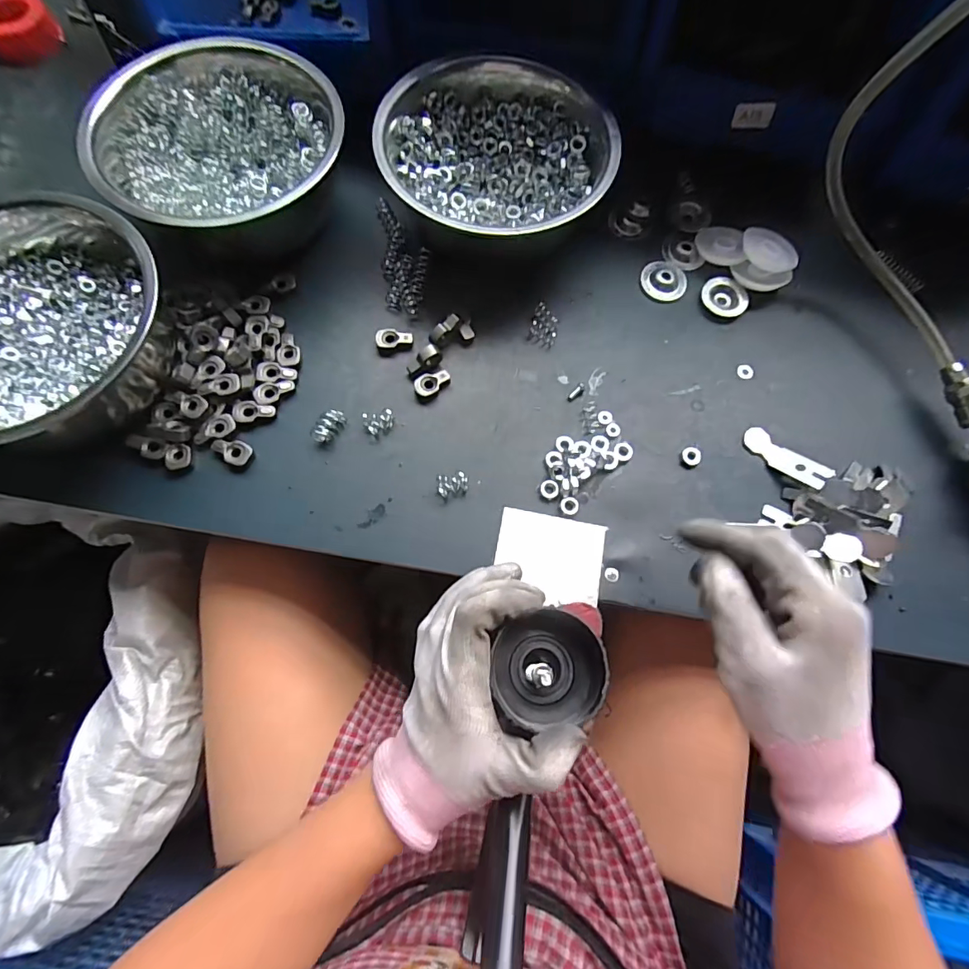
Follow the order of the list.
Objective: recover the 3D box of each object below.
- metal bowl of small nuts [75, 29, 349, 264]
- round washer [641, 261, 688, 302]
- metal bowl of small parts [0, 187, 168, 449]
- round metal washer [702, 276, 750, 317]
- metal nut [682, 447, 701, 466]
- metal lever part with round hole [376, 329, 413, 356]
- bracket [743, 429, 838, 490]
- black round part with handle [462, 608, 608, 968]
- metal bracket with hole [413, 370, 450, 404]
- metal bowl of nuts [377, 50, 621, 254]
[{"bbox_3d":[-0.199,-0.253,0.379,0.172,0.084,0.172,0,73,-1],"label":"metal bowl of small nuts"},{"bbox_3d":[0.156,-0.177,0.411,0.039,0.004,0.039,0,73,-1],"label":"round washer"},{"bbox_3d":[-0.296,-0.099,0.315,0.163,0.078,0.164,0,73,-1],"label":"metal bowl of small parts"},{"bbox_3d":[0.207,-0.162,0.411,0.035,0.006,0.039,-33,76,-11],"label":"round metal washer"},{"bbox_3d":[0.158,-0.022,0.362,0.015,0.004,0.014,0,73,-1],"label":"metal nut"},{"bbox_3d":[-0.072,-0.115,0.382,0.029,0.007,0.020,-8,73,-4],"label":"metal lever part with round hole"},{"bbox_3d":[0.229,-0.021,0.363,0.022,0.006,0.064,-41,61,-10],"label":"bracket"},{"bbox_3d":[0.026,0.153,0.245,0.064,0.051,0.176,14,61,2],"label":"black round part with handle"},{"bbox_3d":[-0.040,-0.076,0.371,0.028,0.008,0.020,-20,74,-7],"label":"metal bracket with hole"},{"bbox_3d":[0.008,-0.260,0.386,0.182,0.085,0.159,-16,74,-7],"label":"metal bowl of nuts"}]

